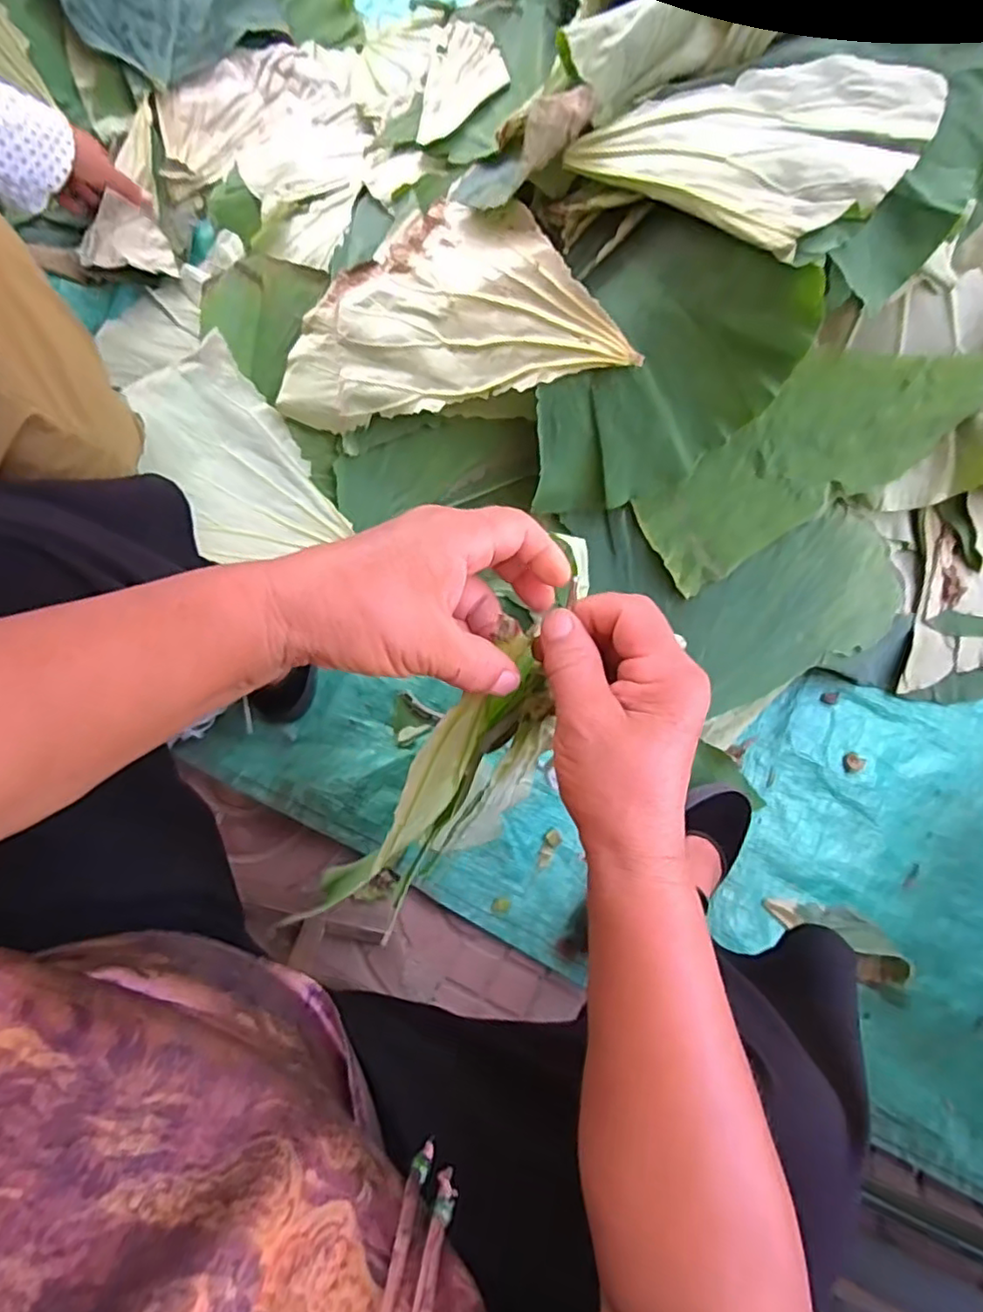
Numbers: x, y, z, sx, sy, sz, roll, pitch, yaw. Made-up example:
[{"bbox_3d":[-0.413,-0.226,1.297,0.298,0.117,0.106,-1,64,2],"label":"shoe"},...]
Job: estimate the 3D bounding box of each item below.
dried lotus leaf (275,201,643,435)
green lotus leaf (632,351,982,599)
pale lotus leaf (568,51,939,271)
[{"bbox_3d":[-0.054,-0.380,0.686,0.380,0.041,0.219,-3,85,22],"label":"dried lotus leaf"},{"bbox_3d":[0.340,-0.217,0.672,0.385,0.044,0.138,-30,80,10],"label":"green lotus leaf"},{"bbox_3d":[0.228,-0.451,0.550,0.244,0.079,0.195,42,81,7],"label":"pale lotus leaf"}]

